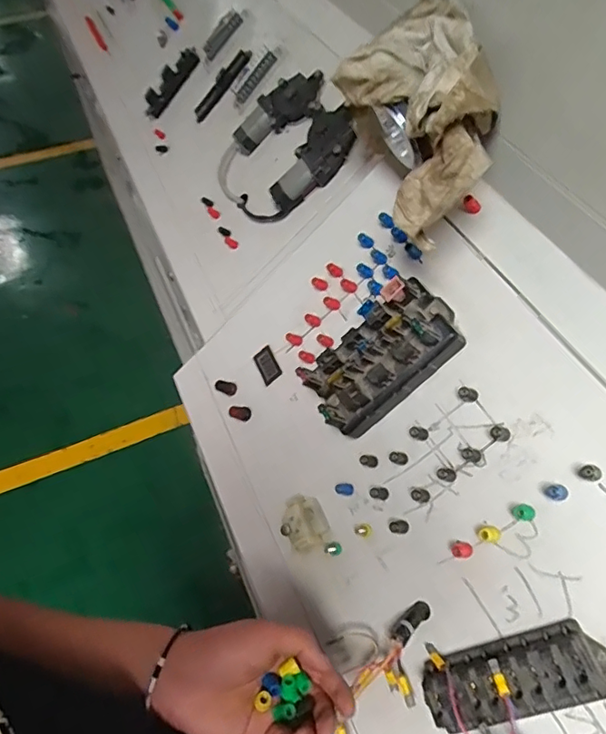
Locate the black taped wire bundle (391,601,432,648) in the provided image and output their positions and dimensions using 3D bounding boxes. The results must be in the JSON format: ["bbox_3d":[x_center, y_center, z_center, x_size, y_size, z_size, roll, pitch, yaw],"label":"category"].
[{"bbox_3d":[0.096,0.226,0.461,0.043,0.015,0.016,-36,62,-24],"label":"black taped wire bundle"}]

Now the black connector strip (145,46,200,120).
[{"bbox_3d":[-0.242,-0.510,0.936,0.019,0.134,0.065,50,23,4],"label":"black connector strip"}]

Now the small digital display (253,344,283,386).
[{"bbox_3d":[-0.044,-0.002,0.648,0.030,0.004,0.046,-37,63,24],"label":"small digital display"}]

